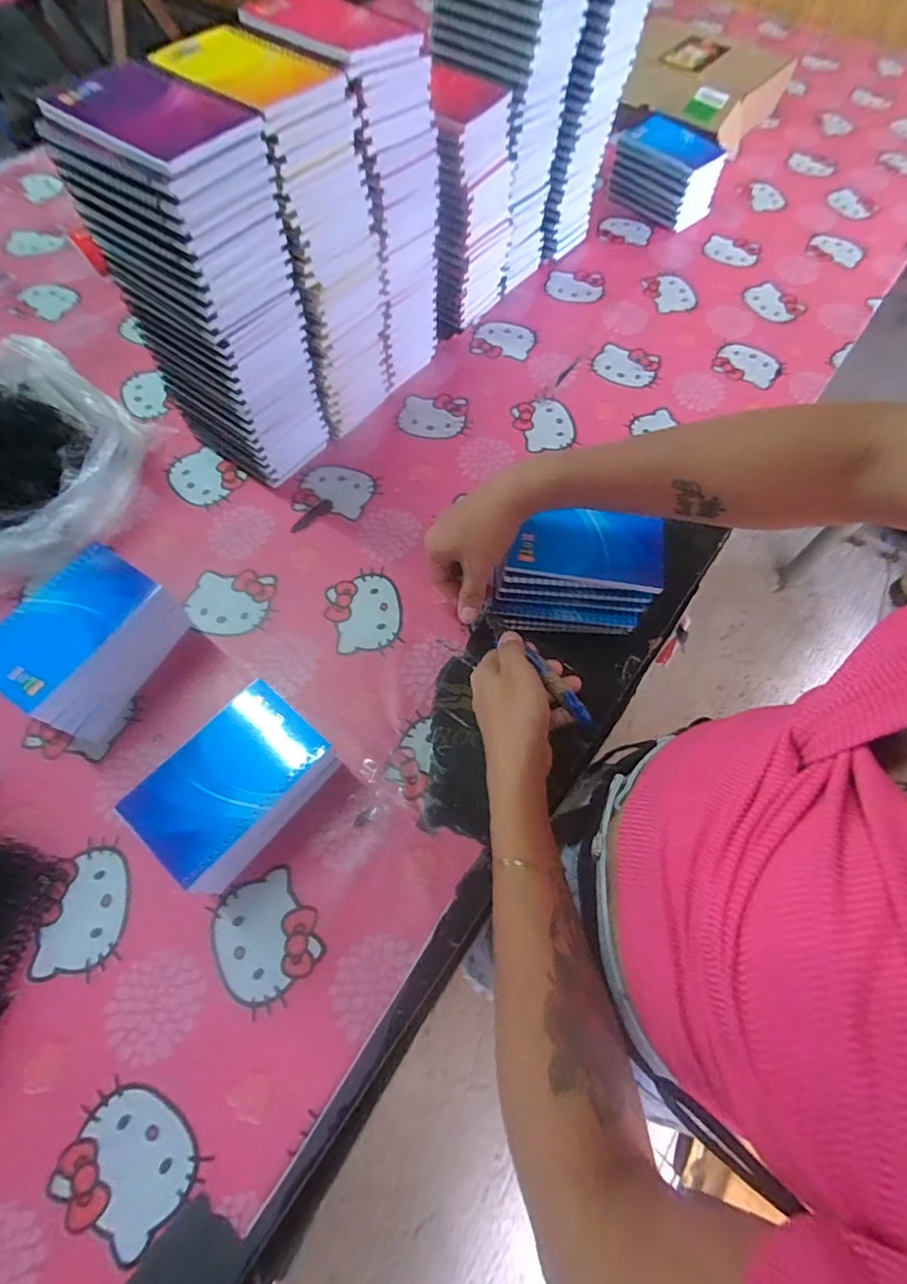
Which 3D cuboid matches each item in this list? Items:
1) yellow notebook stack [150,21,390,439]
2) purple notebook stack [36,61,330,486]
[{"bbox_3d":[-0.146,-0.364,0.533,0.104,0.287,0.142,-40,70,-18],"label":"yellow notebook stack"},{"bbox_3d":[-0.206,-0.288,0.493,0.131,0.289,0.096,32,67,13],"label":"purple notebook stack"}]

